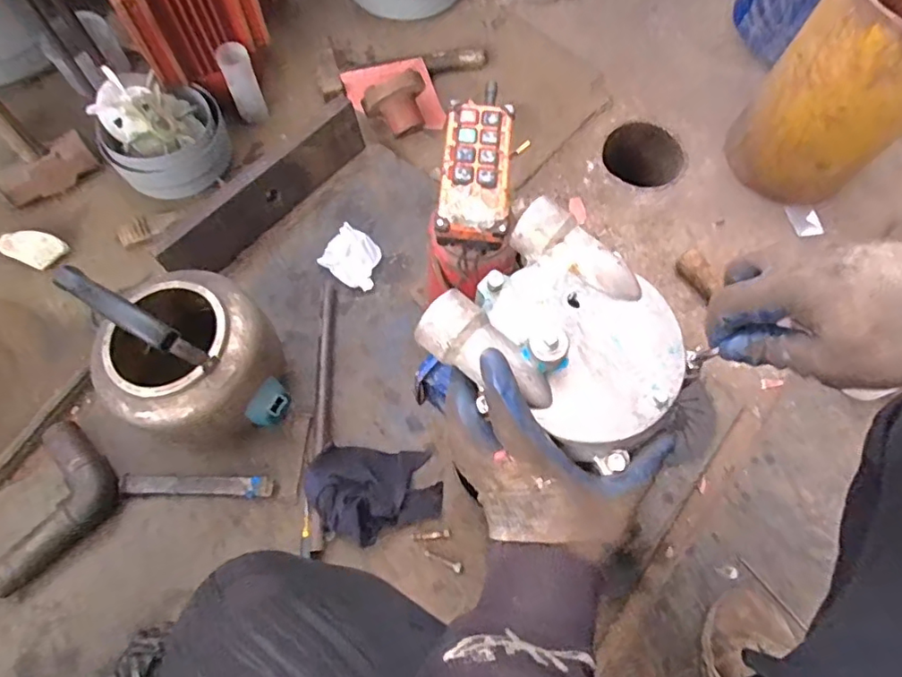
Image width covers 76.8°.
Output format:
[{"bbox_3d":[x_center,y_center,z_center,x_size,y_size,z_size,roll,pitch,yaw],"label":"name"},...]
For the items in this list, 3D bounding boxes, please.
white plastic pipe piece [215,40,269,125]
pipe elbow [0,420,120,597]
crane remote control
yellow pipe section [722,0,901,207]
[{"bbox_3d":[-0.358,-0.438,0.984,0.053,0.130,0.053,-24,71,-11],"label":"white plastic pipe piece"},{"bbox_3d":[-0.517,0.232,0.769,0.111,0.049,0.223,11,68,2],"label":"pipe elbow"},{"bbox_3d":[0.029,-0.187,0.610,0.075,0.040,0.208,7,68,0],"label":"crane remote control"},{"bbox_3d":[0.608,-0.386,0.875,0.197,0.341,0.212,40,72,13],"label":"yellow pipe section"}]

